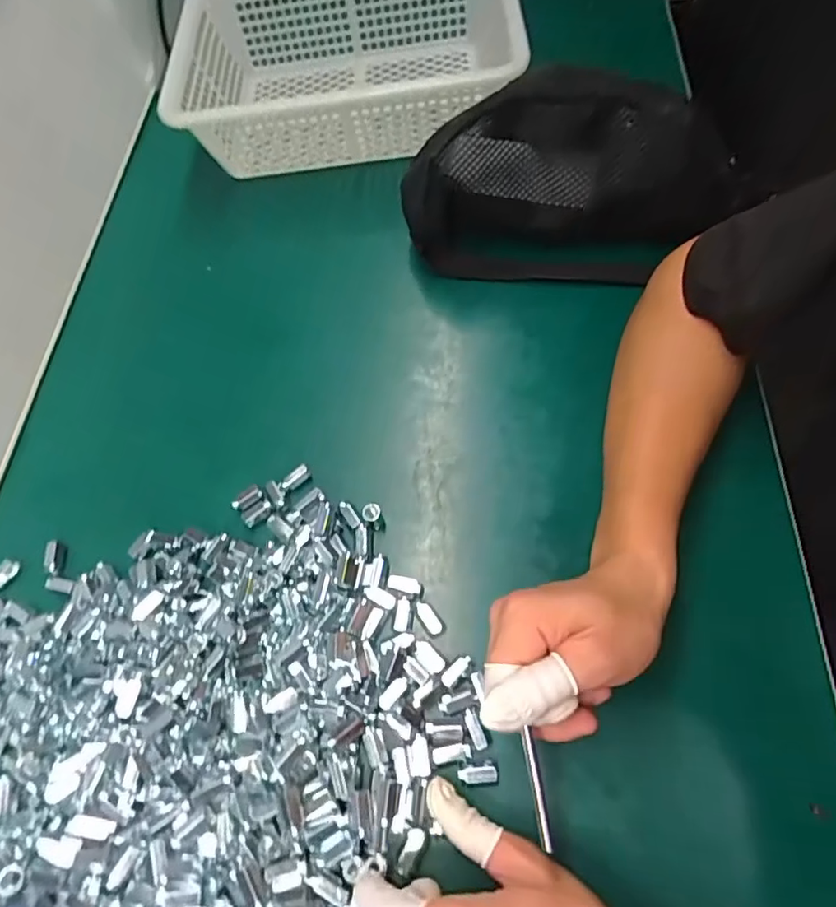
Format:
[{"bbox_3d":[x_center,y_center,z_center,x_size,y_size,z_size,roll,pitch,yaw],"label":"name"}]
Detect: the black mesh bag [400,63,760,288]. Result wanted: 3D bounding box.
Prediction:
[{"bbox_3d":[0.114,-0.202,0.428,0.254,0.123,0.093,6,65,9],"label":"black mesh bag"}]

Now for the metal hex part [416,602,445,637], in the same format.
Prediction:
[{"bbox_3d":[0.007,0.104,0.349,0.011,0.009,0.023,-35,65,-11],"label":"metal hex part"}]

